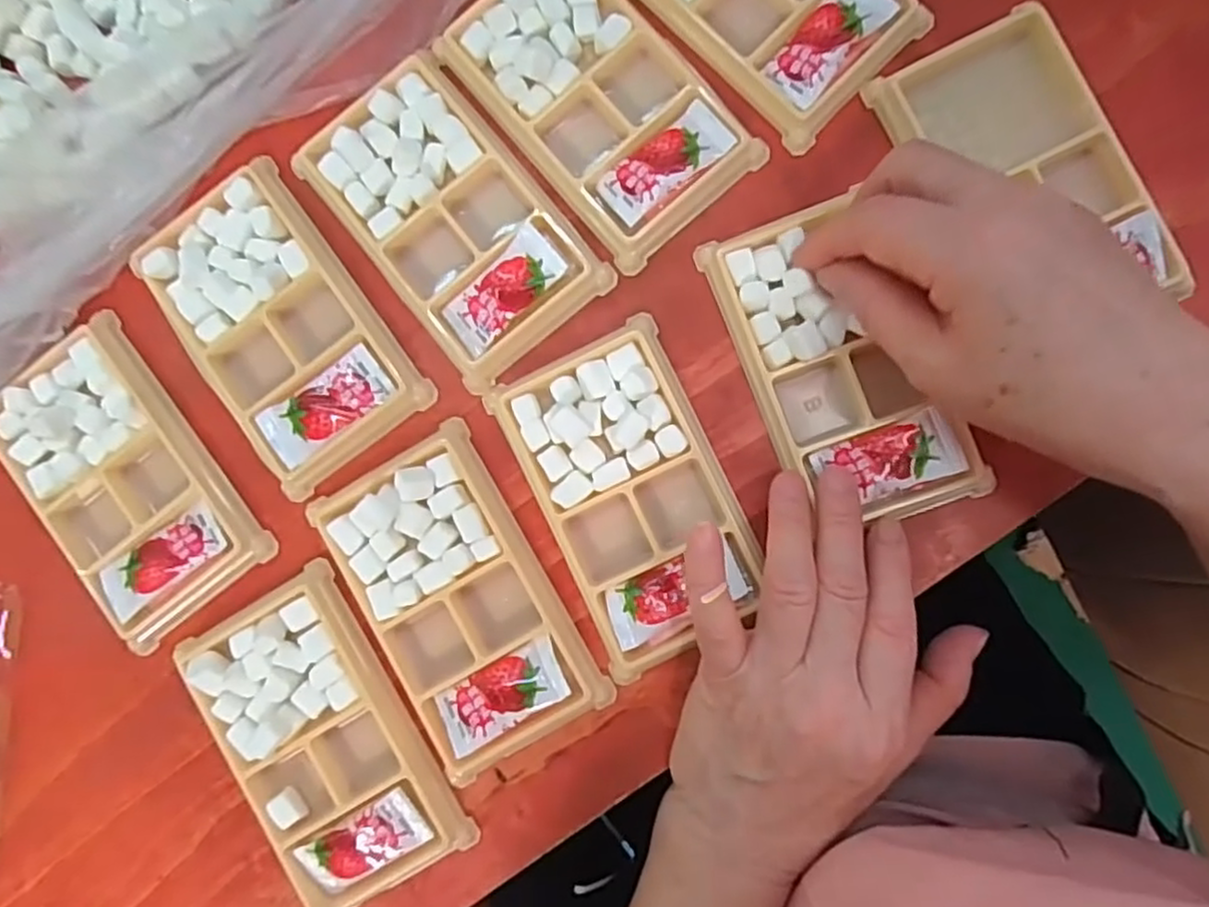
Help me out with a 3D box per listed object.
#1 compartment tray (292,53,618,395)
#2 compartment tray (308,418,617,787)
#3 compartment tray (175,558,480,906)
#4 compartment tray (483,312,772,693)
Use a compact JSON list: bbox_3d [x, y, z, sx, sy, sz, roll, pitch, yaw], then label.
[{"bbox_3d":[-0.066,-0.103,0.312,0.079,0.020,0.131,-40,87,2],"label":"compartment tray"},{"bbox_3d":[-0.063,0.063,0.302,0.076,0.014,0.134,-31,87,2],"label":"compartment tray"},{"bbox_3d":[-0.121,0.125,0.304,0.074,0.013,0.136,-30,87,3],"label":"compartment tray"},{"bbox_3d":[0.012,0.018,0.300,0.077,0.017,0.134,-24,88,3],"label":"compartment tray"}]

